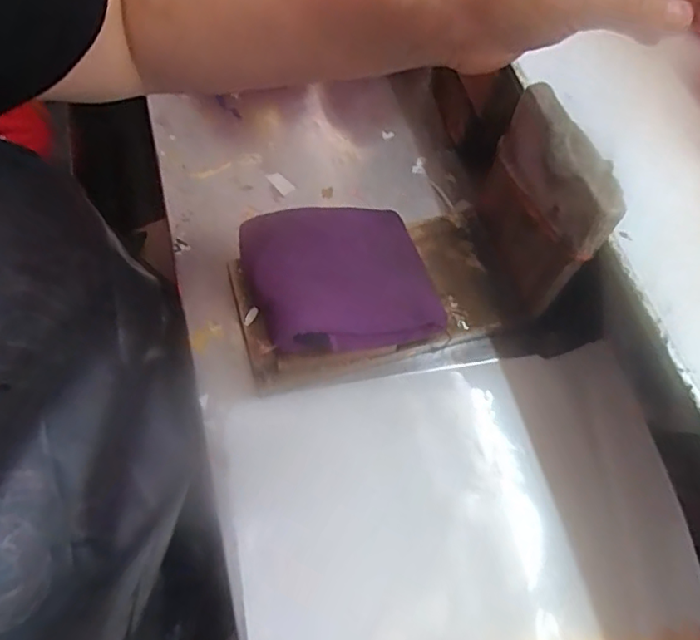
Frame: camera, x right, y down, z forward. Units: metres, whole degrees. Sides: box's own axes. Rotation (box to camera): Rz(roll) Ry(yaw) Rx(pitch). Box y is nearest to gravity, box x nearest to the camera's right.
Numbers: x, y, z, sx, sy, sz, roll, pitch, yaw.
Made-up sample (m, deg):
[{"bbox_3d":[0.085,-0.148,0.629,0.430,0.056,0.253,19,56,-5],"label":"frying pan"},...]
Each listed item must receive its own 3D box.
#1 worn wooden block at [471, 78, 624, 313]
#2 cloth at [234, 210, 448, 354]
[{"bbox_3d":[0.143,-0.082,0.446,0.029,0.154,0.124,-12,66,-9],"label":"worn wooden block"},{"bbox_3d":[-0.008,-0.038,0.435,0.135,0.031,0.126,-13,66,-9],"label":"cloth"}]

